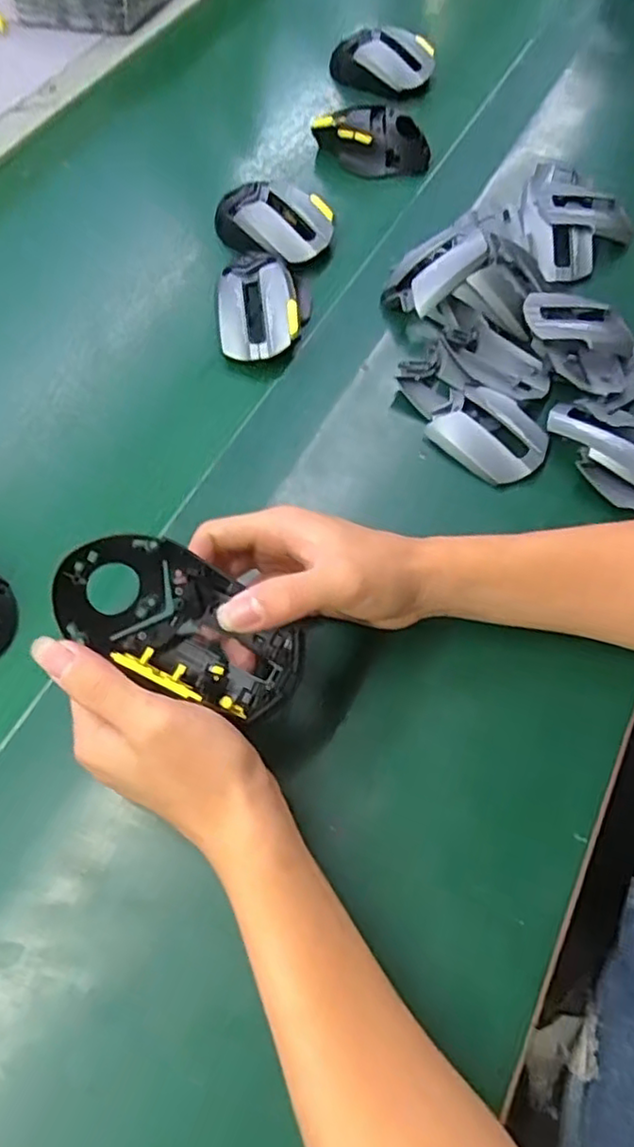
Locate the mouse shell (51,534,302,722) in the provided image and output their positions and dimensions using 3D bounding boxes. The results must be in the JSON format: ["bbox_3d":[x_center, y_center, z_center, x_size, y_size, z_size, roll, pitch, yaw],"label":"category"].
[{"bbox_3d":[-0.062,0.023,0.318,0.117,0.052,0.070,18,94,5],"label":"mouse shell"}]

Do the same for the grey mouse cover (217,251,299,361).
[{"bbox_3d":[-0.046,-0.204,0.509,0.059,0.032,0.086,-7,63,2],"label":"grey mouse cover"}]

